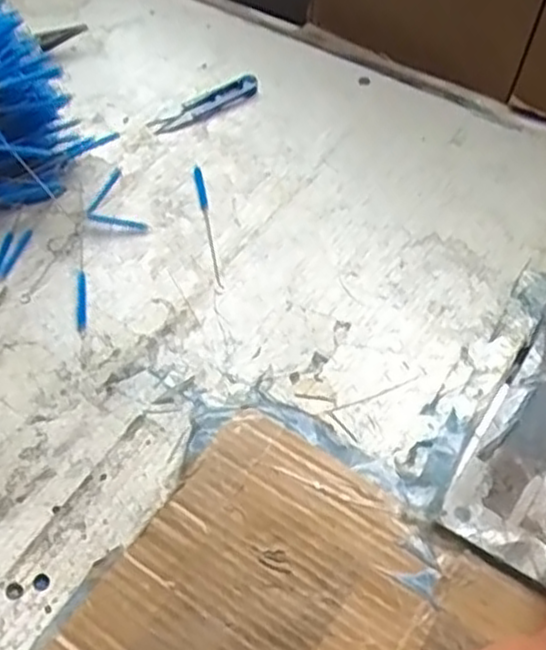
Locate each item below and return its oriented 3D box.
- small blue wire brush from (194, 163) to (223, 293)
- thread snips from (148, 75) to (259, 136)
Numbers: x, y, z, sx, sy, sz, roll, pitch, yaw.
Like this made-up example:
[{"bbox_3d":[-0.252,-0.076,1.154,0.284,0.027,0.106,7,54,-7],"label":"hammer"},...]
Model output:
[{"bbox_3d":[-0.048,-0.073,0.560,0.007,0.005,0.127,-9,53,-7],"label":"small blue wire brush"},{"bbox_3d":[-0.057,-0.189,0.639,0.105,0.008,0.023,-32,59,-23],"label":"thread snips"}]

